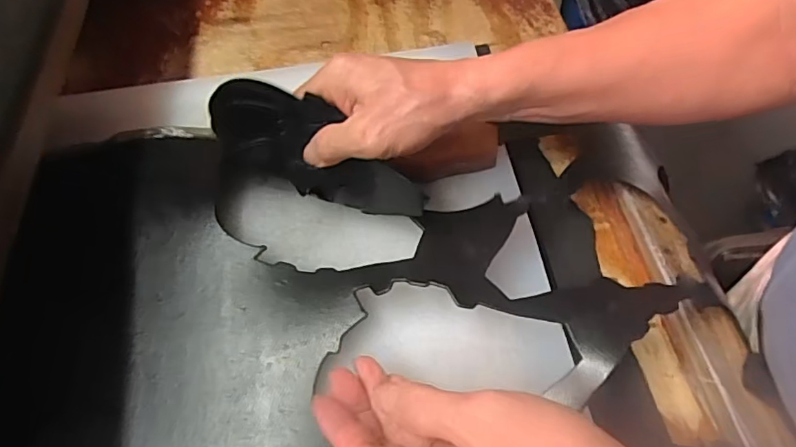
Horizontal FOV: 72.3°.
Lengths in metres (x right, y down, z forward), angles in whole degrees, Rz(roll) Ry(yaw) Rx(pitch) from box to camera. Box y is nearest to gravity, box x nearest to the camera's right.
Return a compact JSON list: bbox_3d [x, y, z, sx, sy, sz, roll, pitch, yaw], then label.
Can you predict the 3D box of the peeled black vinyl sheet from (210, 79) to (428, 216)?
[{"bbox_3d":[-0.055,-0.045,0.379,0.152,0.072,0.028,26,57,-1],"label":"peeled black vinyl sheet"}]

